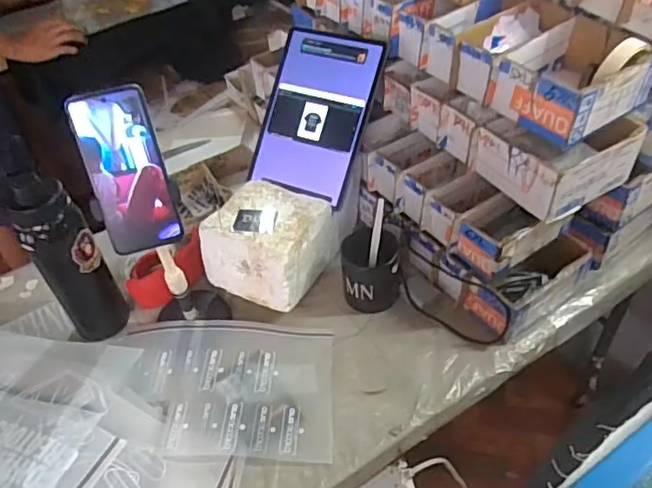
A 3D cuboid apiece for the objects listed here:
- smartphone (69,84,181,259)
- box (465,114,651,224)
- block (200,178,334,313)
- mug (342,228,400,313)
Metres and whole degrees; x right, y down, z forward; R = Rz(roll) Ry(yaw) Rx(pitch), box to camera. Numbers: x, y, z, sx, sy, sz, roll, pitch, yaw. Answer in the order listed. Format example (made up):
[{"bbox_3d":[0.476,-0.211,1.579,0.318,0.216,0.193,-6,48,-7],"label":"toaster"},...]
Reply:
[{"bbox_3d":[-0.204,-0.075,0.604,0.074,0.167,0.008,-16,19,-11],"label":"smartphone"},{"bbox_3d":[0.290,-0.117,0.741,0.156,0.079,0.129,-26,48,-20],"label":"box"},{"bbox_3d":[-0.081,0.001,0.842,0.137,0.130,0.144,21,50,24],"label":"block"},{"bbox_3d":[0.065,0.044,0.835,0.083,0.101,0.078,-5,44,0],"label":"mug"}]

